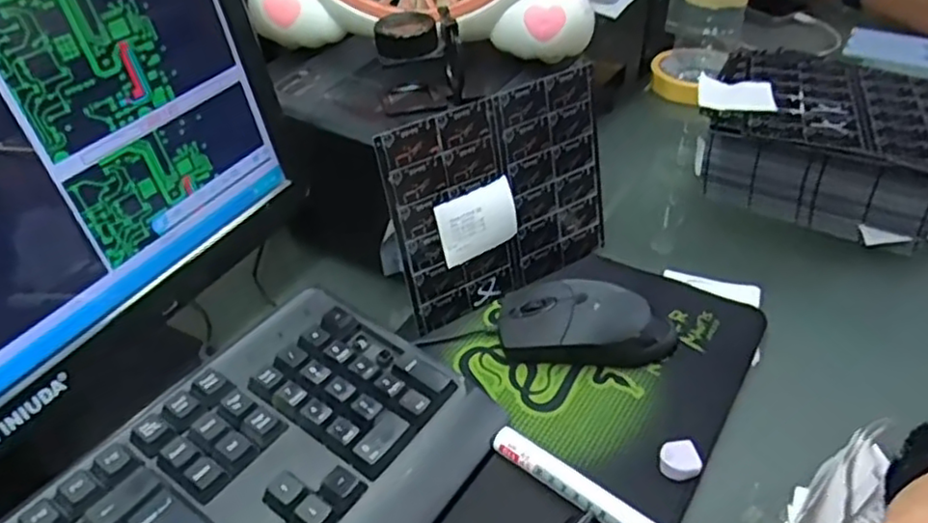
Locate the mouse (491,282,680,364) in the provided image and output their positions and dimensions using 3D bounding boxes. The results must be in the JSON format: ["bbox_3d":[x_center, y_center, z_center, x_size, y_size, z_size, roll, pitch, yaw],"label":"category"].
[{"bbox_3d":[0.082,0.037,0.443,0.116,0.037,0.060,-2,40,-1],"label":"mouse"}]

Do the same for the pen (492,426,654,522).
[{"bbox_3d":[0.071,0.127,0.347,0.132,0.015,0.014,28,48,30],"label":"pen"}]

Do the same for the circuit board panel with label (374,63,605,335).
[{"bbox_3d":[0.030,-0.042,0.458,0.166,0.143,0.006,-25,32,-23],"label":"circuit board panel with label"}]

